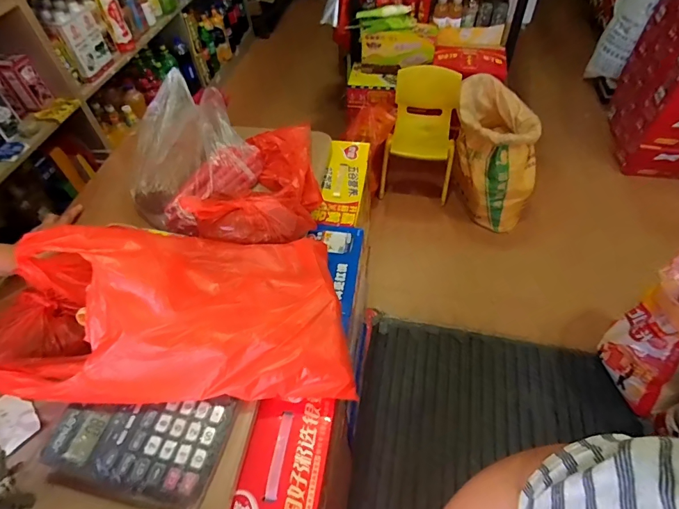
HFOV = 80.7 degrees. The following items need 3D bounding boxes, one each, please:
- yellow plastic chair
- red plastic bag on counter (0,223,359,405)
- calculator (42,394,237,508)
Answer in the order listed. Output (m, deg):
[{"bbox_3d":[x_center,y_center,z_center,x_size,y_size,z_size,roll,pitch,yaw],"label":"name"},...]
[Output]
[{"bbox_3d":[0.381,-0.574,1.865,0.314,0.470,0.354,7,52,8],"label":"yellow plastic chair"},{"bbox_3d":[-0.237,0.086,0.557,0.469,0.162,0.258,-10,52,-6],"label":"red plastic bag on counter"},{"bbox_3d":[-0.252,0.230,0.513,0.200,0.041,0.136,11,53,10],"label":"calculator"}]

